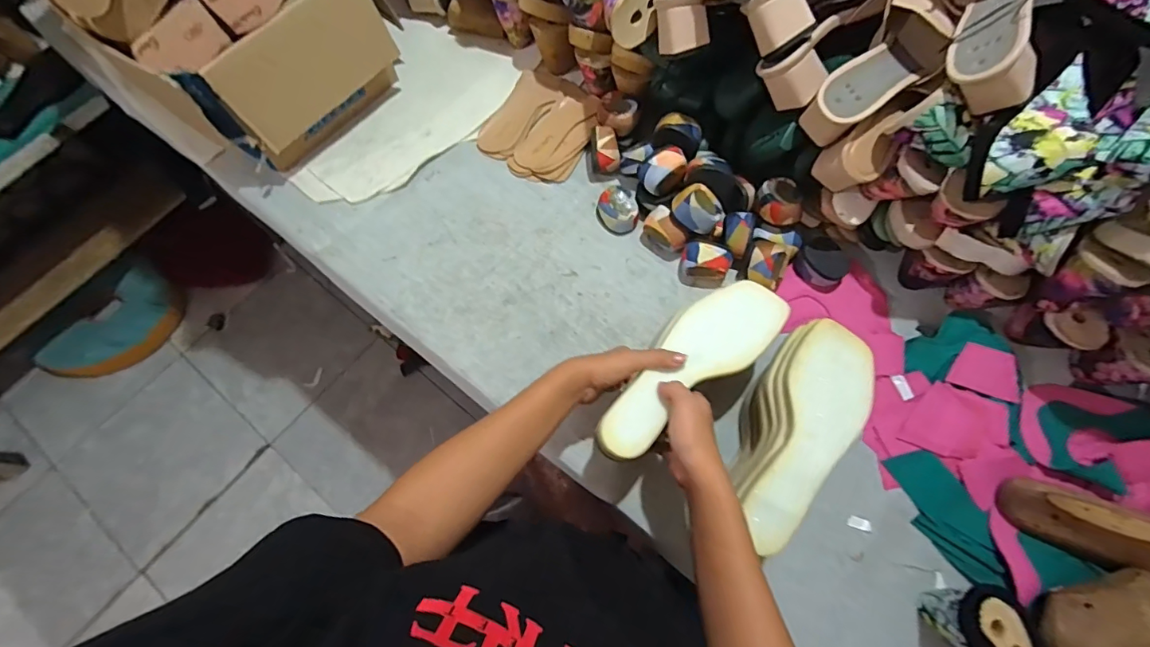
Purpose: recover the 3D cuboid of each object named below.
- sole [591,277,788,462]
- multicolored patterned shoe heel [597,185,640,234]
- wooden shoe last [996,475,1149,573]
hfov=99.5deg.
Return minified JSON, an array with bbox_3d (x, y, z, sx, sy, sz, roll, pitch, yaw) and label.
[{"bbox_3d":[0.115,0.043,0.486,0.231,0.017,0.078,-42,74,-13],"label":"sole"},{"bbox_3d":[0.061,-0.160,0.681,0.050,0.037,0.065,-34,72,-12],"label":"multicolored patterned shoe heel"},{"bbox_3d":[0.576,0.221,0.494,0.227,0.076,0.068,21,71,8],"label":"wooden shoe last"}]

